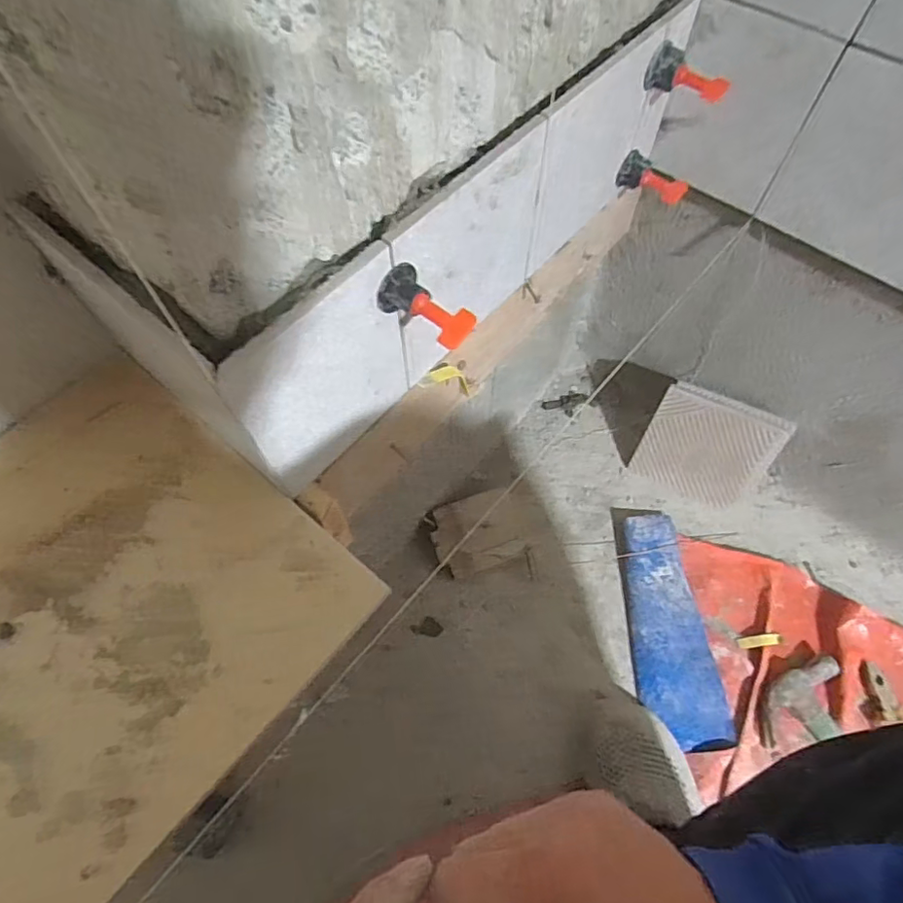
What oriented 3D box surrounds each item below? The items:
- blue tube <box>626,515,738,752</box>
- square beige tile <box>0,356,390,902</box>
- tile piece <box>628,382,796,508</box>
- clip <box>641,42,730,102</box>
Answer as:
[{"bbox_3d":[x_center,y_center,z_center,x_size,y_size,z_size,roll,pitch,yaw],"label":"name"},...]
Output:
[{"bbox_3d":[0.270,0.219,0.724,0.092,0.020,0.277,-6,63,-3],"label":"blue tube"},{"bbox_3d":[-0.245,0.104,0.367,0.287,0.015,0.294,39,70,18],"label":"square beige tile"},{"bbox_3d":[0.340,-0.002,0.766,0.154,0.152,0.010,25,39,12],"label":"tile piece"},{"bbox_3d":[0.182,-0.289,0.446,0.062,0.033,0.025,22,65,-2],"label":"clip"}]

